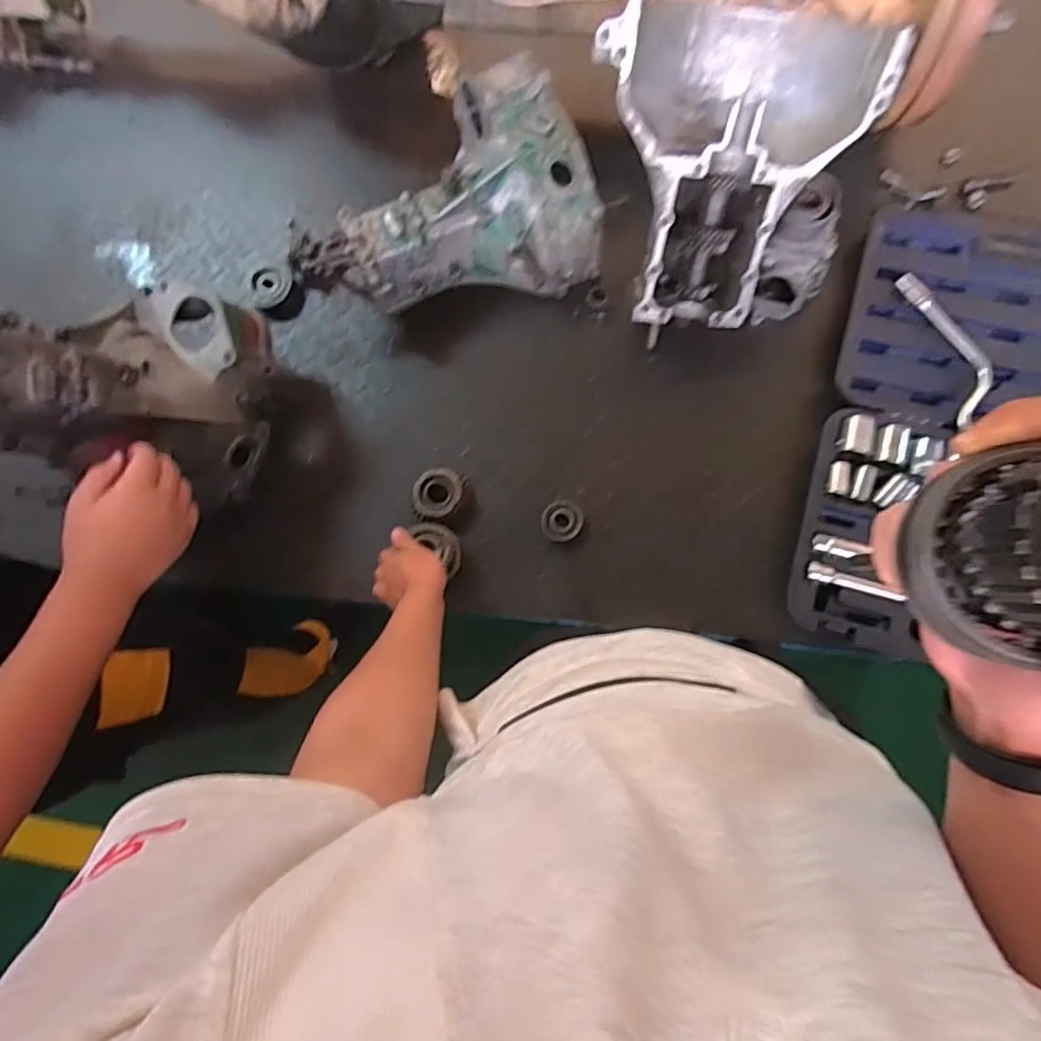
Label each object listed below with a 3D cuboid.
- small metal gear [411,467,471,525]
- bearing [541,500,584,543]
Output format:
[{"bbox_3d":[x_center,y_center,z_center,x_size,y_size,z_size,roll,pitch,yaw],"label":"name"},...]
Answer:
[{"bbox_3d":[-0.099,-0.029,0.790,0.074,0.040,0.074,3,82,5],"label":"small metal gear"},{"bbox_3d":[0.053,0.001,0.778,0.050,0.018,0.053,3,82,5],"label":"bearing"}]

